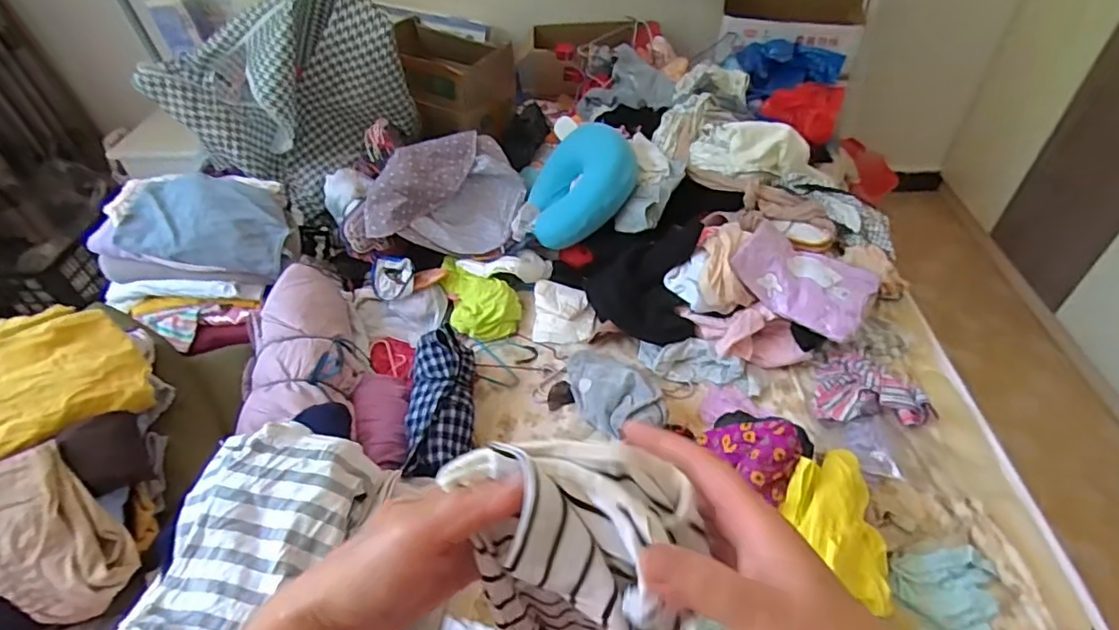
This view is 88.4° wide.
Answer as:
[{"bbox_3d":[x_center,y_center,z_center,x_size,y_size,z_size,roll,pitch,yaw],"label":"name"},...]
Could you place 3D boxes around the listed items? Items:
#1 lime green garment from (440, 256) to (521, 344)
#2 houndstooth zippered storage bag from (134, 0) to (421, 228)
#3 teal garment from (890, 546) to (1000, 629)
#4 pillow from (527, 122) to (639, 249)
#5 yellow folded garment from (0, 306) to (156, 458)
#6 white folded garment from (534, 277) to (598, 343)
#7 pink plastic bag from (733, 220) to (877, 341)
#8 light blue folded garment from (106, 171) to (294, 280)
[{"bbox_3d":[-0.168,-0.042,1.233,0.147,0.059,0.217,-14,47,-11],"label":"lime green garment"},{"bbox_3d":[-0.627,-0.509,1.324,0.478,0.437,0.302,-30,52,-25],"label":"houndstooth zippered storage bag"},{"bbox_3d":[0.541,0.390,0.792,0.146,0.033,0.118,-5,46,-3],"label":"teal garment"},{"bbox_3d":[0.052,-0.296,1.288,0.078,0.263,0.277,22,44,-39],"label":"pillow"},{"bbox_3d":[-0.742,0.099,0.781,0.235,0.094,0.278,31,55,29],"label":"yellow folded garment"},{"bbox_3d":[0.011,-0.008,1.214,0.126,0.024,0.150,4,60,-3],"label":"white folded garment"},{"bbox_3d":[0.460,-0.079,1.067,0.236,0.065,0.197,30,54,28],"label":"pink plastic bag"},{"bbox_3d":[-0.707,-0.177,1.157,0.281,0.122,0.176,-4,45,-1],"label":"light blue folded garment"}]

